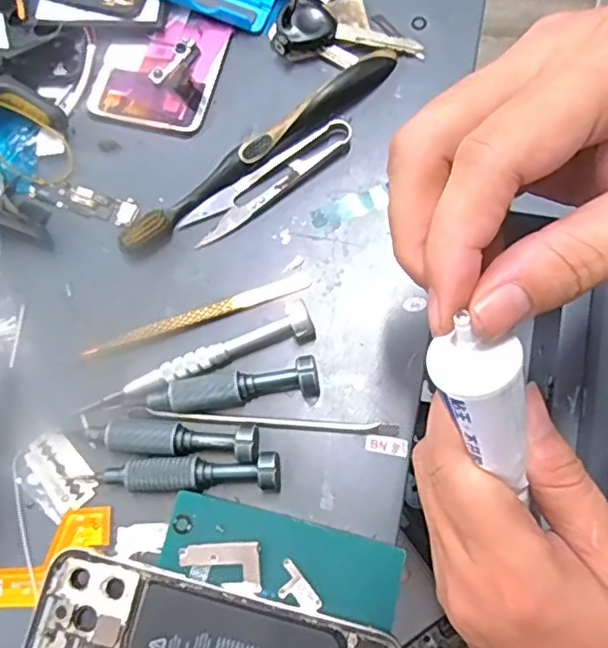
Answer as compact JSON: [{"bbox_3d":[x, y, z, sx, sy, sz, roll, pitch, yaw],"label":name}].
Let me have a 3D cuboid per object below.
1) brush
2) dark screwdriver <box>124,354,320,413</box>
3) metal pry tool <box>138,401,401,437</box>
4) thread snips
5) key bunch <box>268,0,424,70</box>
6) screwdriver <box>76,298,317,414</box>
[{"bbox_3d":[-0.022,-0.096,0.335,0.180,0.018,0.018,-38,74,-5],"label":"brush"},{"bbox_3d":[-0.039,0.032,0.298,0.092,0.015,0.019,-12,74,3],"label":"dark screwdriver"},{"bbox_3d":[-0.018,0.047,0.301,0.127,0.005,0.007,3,75,7],"label":"metal pry tool"},{"bbox_3d":[-0.018,-0.077,0.332,0.103,0.012,0.021,-34,74,-4],"label":"thread snips"},{"bbox_3d":[0.016,-0.183,0.354,0.076,0.014,0.089,-21,74,0],"label":"key bunch"},{"bbox_3d":[-0.053,0.018,0.303,0.120,0.015,0.017,-22,74,0],"label":"screwdriver"}]

